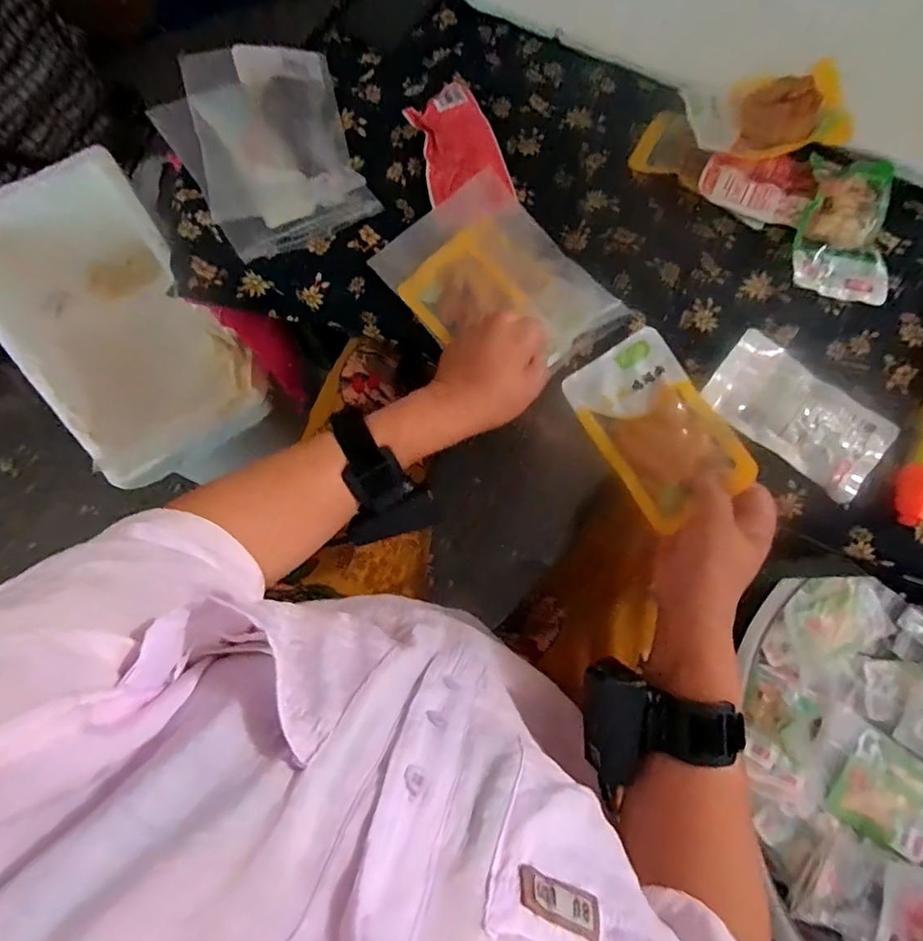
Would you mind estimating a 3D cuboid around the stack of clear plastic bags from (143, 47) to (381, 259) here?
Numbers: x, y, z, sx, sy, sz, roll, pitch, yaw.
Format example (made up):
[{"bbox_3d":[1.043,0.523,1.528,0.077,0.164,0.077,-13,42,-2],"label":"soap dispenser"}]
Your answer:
[{"bbox_3d":[-0.183,-0.308,0.471,0.171,0.033,0.219,-26,76,-6],"label":"stack of clear plastic bags"}]

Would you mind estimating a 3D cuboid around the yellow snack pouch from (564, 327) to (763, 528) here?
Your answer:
[{"bbox_3d":[0.142,-0.034,0.375,0.080,0.012,0.135,-34,68,15],"label":"yellow snack pouch"}]

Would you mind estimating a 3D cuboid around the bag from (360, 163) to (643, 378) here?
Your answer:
[{"bbox_3d":[0.030,-0.156,0.429,0.134,0.019,0.187,-37,78,-8],"label":"bag"}]

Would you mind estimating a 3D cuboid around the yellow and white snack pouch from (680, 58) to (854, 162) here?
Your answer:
[{"bbox_3d":[0.274,-0.321,0.453,0.135,0.030,0.080,-4,75,0],"label":"yellow and white snack pouch"}]

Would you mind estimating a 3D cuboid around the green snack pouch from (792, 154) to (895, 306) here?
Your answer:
[{"bbox_3d":[0.338,-0.214,0.441,0.076,0.021,0.129,13,76,5],"label":"green snack pouch"}]

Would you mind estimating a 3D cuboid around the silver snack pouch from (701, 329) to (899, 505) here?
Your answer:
[{"bbox_3d":[0.267,-0.046,0.399,0.137,0.012,0.080,38,79,10],"label":"silver snack pouch"}]

